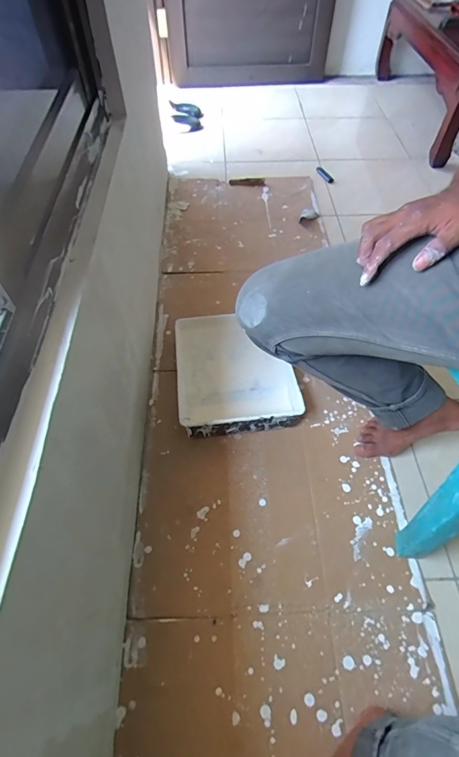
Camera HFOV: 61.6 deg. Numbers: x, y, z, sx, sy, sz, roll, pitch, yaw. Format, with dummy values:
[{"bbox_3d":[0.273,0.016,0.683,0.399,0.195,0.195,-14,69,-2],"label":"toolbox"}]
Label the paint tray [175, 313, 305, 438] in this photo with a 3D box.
[{"bbox_3d":[0.006,-0.033,0.985,0.285,0.074,0.363,-6,56,-5],"label":"paint tray"}]

